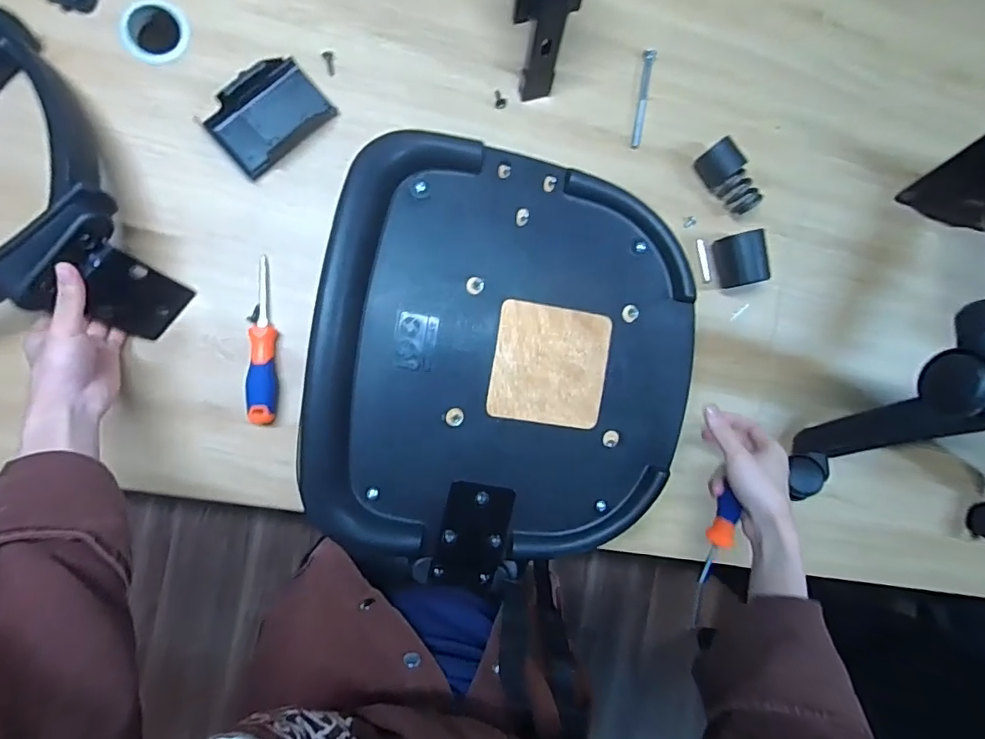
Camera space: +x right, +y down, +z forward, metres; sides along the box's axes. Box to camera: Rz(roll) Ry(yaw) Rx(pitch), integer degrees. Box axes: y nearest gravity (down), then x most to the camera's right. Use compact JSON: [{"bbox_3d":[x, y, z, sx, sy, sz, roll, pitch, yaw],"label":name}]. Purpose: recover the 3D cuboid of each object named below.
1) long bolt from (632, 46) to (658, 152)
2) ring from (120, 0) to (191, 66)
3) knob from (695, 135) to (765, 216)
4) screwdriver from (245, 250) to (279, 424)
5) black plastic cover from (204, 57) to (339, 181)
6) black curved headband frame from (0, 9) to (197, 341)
[{"bbox_3d":[0.190,-0.342,0.646,0.014,0.016,0.121,8,89,-9],"label":"long bolt"},{"bbox_3d":[-0.369,-0.371,0.563,0.068,0.006,0.071,0,90,-9],"label":"ring"},{"bbox_3d":[0.300,-0.240,0.640,0.040,0.043,0.089,-44,97,-7],"label":"knob"},{"bbox_3d":[-0.252,-0.031,0.565,0.027,0.028,0.181,1,90,-9],"label":"screwdriver"},{"bbox_3d":[-0.247,-0.284,0.570,0.125,0.028,0.081,-43,96,-7],"label":"black plastic cover"},{"bbox_3d":[-0.509,-0.150,0.489,0.270,0.105,0.323,-28,95,-8],"label":"black curved headband frame"}]

